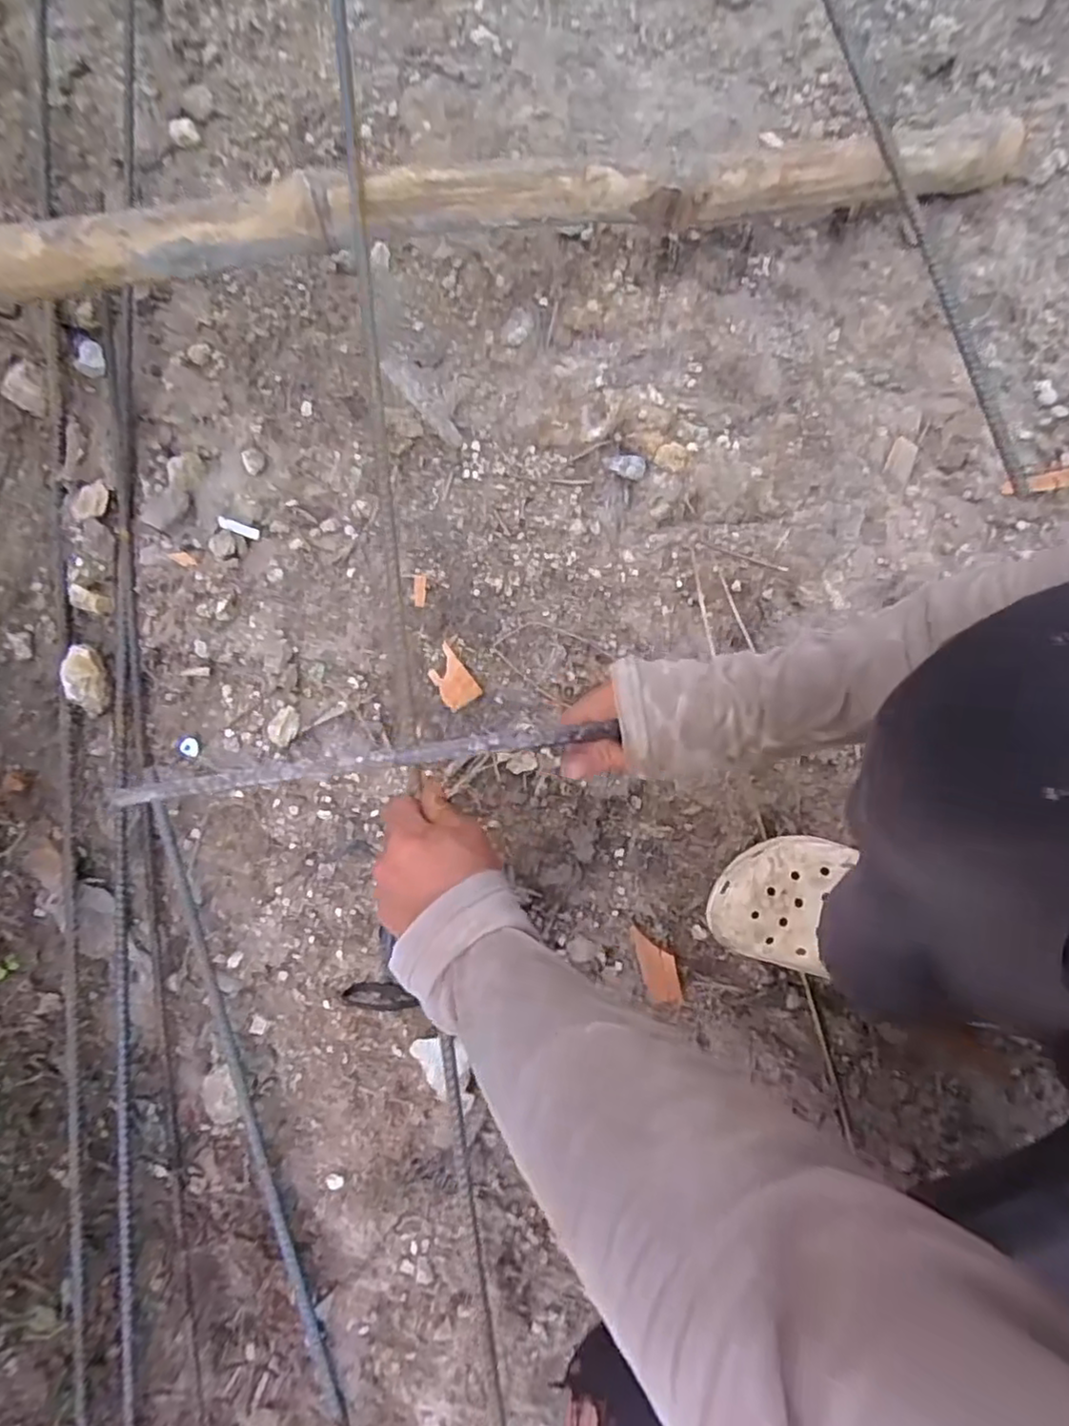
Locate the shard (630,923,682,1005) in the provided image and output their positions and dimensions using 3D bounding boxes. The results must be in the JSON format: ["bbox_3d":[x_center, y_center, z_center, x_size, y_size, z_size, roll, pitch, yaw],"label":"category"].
[{"bbox_3d":[0.111,0.227,0.591,0.030,0.013,0.077,-27,93,-7],"label":"shard"}]

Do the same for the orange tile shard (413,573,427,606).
[{"bbox_3d":[-0.104,-0.111,0.600,0.011,0.006,0.030,0,72,2],"label":"orange tile shard"}]

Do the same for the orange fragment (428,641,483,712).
[{"bbox_3d":[-0.075,-0.031,0.594,0.033,0.004,0.055,-37,87,-1],"label":"orange fragment"}]

